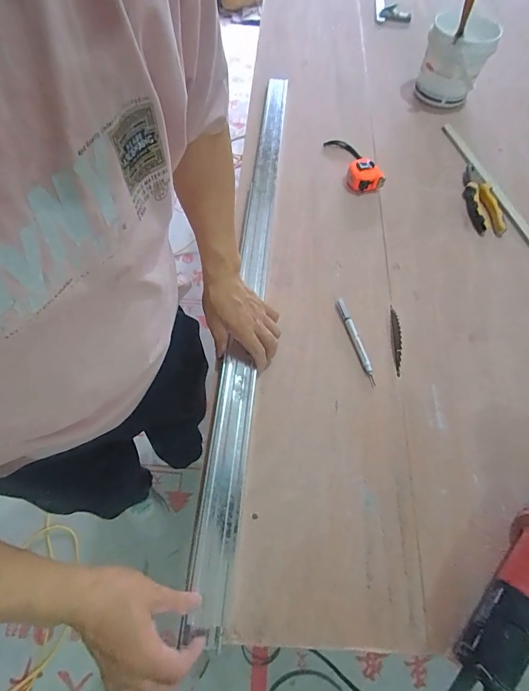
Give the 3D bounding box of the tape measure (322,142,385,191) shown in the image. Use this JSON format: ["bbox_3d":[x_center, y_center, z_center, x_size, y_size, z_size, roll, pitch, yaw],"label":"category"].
[{"bbox_3d":[0.202,-0.423,0.803,0.061,0.047,0.192,-15,65,-9],"label":"tape measure"}]

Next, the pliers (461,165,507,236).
[{"bbox_3d":[0.472,-0.318,0.767,0.068,0.030,0.181,-3,64,-3],"label":"pliers"}]

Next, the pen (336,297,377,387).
[{"bbox_3d":[0.155,-0.009,0.599,0.014,0.008,0.166,-13,65,-8],"label":"pen"}]

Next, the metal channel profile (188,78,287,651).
[{"bbox_3d":[-0.019,-0.149,0.634,0.048,0.019,1.072,5,63,1],"label":"metal channel profile"}]

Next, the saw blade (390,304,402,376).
[{"bbox_3d":[0.226,-0.015,0.602,0.010,0.024,0.134,6,64,2],"label":"saw blade"}]

